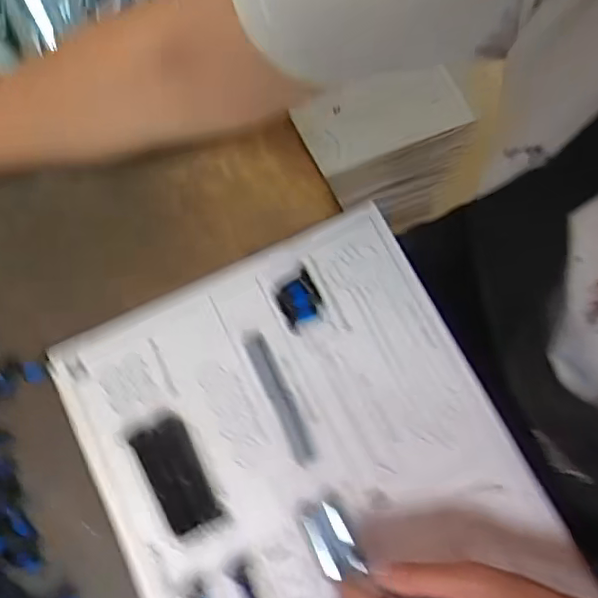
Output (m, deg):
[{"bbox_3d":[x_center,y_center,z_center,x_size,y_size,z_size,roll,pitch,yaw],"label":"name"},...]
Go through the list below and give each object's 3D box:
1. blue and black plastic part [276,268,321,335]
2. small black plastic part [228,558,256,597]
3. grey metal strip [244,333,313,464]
[{"bbox_3d":[0.000,0.000,0.424,0.031,0.004,0.037,-26,79,-5],"label":"blue and black plastic part"},{"bbox_3d":[-0.032,0.200,0.375,0.010,0.004,0.051,-32,79,-6],"label":"small black plastic part"},{"bbox_3d":[-0.015,0.072,0.414,0.014,0.004,0.099,-26,79,-4],"label":"grey metal strip"}]

